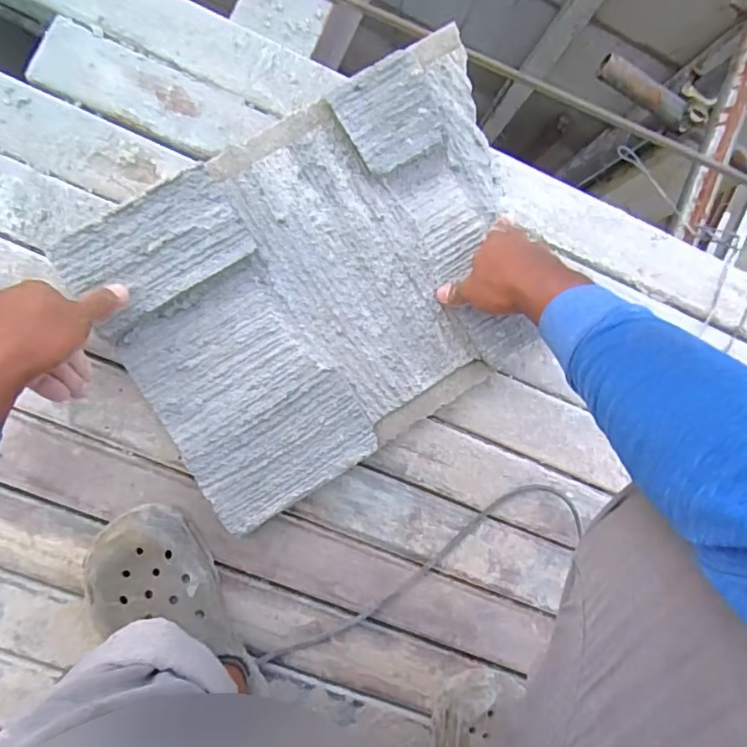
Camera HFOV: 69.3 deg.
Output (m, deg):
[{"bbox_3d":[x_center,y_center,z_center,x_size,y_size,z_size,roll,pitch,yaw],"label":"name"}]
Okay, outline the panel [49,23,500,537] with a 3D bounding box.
[{"bbox_3d":[-0.037,-0.095,0.571,0.453,0.028,0.345,-30,95,-6],"label":"panel"}]

